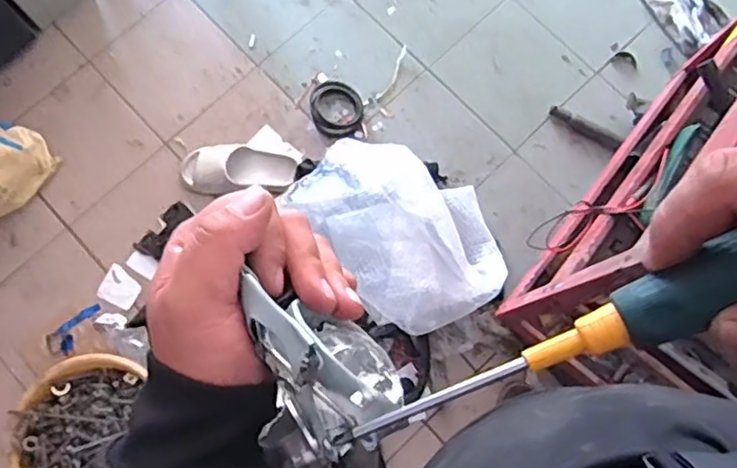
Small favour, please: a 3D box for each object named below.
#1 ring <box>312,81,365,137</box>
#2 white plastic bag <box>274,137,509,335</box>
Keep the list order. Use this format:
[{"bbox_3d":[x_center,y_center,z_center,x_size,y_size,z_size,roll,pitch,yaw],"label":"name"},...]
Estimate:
[{"bbox_3d":[-0.077,-0.314,1.542,0.129,0.040,0.141,0,78,-1],"label":"ring"},{"bbox_3d":[0.076,-0.006,1.371,0.385,0.150,0.457,-36,81,-8],"label":"white plastic bag"}]

